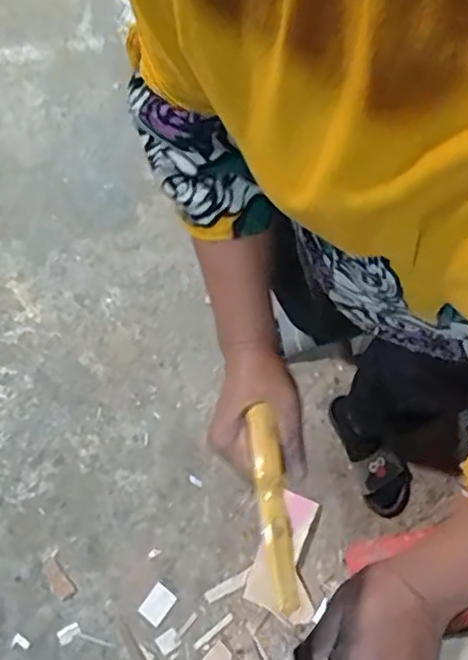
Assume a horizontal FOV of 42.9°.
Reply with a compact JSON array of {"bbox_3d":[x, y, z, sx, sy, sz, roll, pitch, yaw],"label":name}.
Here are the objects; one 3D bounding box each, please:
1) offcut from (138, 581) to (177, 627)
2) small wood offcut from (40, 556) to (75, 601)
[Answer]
[{"bbox_3d":[-0.148,0.530,1.151,0.050,0.005,0.066,35,78,12],"label":"offcut"},{"bbox_3d":[-0.350,0.497,1.182,0.036,0.005,0.085,-42,75,-9],"label":"small wood offcut"}]

